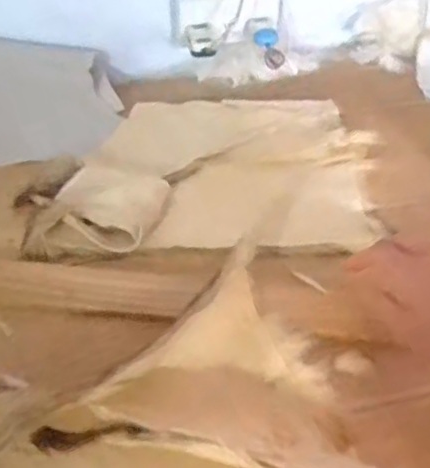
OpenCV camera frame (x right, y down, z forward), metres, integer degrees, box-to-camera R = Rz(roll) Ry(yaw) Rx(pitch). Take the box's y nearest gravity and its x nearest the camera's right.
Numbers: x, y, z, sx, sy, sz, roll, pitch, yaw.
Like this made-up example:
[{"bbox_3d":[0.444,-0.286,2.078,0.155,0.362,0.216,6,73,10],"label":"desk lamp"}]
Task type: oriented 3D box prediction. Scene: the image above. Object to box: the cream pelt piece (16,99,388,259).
[{"bbox_3d":[-0.005,-0.081,0.680,0.366,0.028,0.255,0,47,-2],"label":"cream pelt piece"}]

